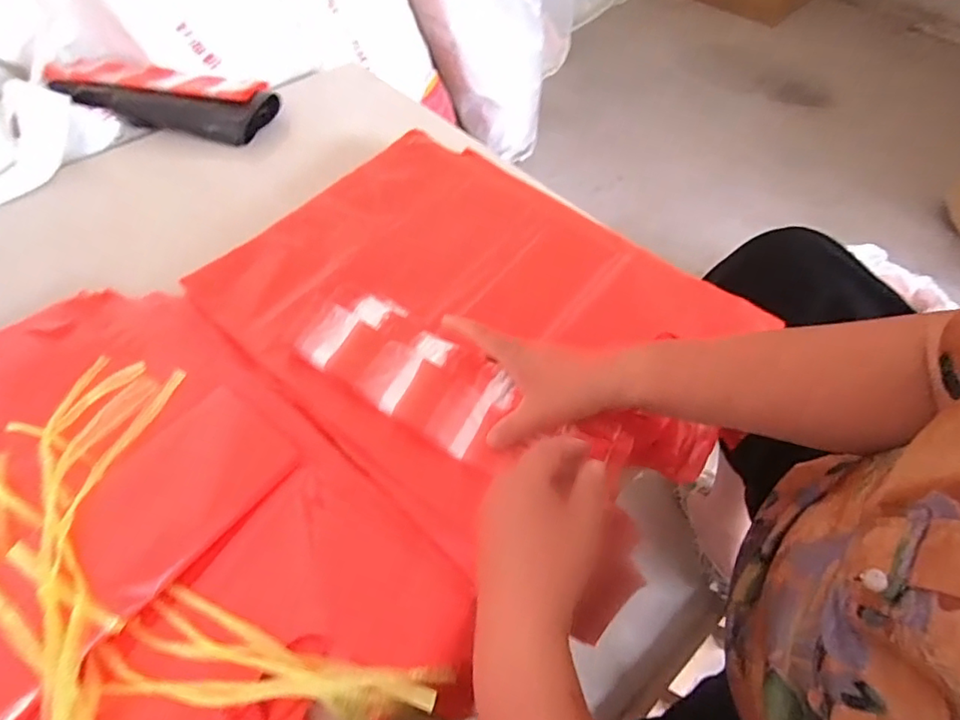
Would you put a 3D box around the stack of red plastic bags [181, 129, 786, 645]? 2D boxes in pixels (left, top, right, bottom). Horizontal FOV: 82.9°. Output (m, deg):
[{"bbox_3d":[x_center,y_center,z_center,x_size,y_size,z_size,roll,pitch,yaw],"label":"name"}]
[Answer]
[{"bbox_3d":[0.002,-0.044,0.560,0.490,0.052,0.384,39,60,18],"label":"stack of red plastic bags"}]

